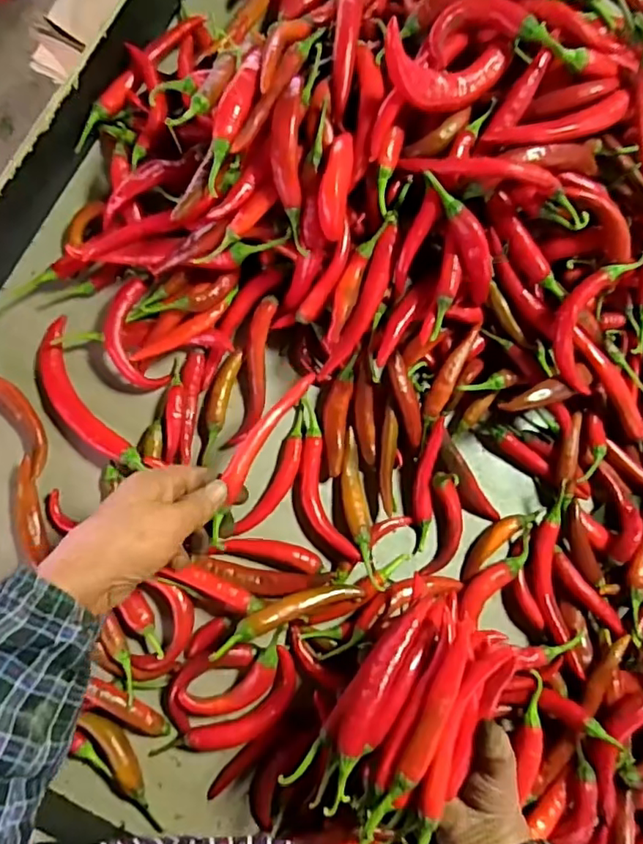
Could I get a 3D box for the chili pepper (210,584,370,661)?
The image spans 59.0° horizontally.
[{"bbox_3d":[-0.025,0.141,0.422,0.123,0.017,0.019,-12,80,-31],"label":"chili pepper"}]

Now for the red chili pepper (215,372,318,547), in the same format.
[{"bbox_3d":[-0.045,0.019,0.402,0.021,0.018,0.140,29,70,3],"label":"red chili pepper"}]

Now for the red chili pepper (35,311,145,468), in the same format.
[{"bbox_3d":[-0.198,-0.018,0.461,0.040,0.018,0.144,-32,83,-6],"label":"red chili pepper"}]

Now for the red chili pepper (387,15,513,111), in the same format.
[{"bbox_3d":[0.087,-0.235,0.382,0.101,0.033,0.034,-9,80,-22],"label":"red chili pepper"}]

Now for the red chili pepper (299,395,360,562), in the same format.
[{"bbox_3d":[-0.004,0.049,0.465,0.031,0.016,0.135,-16,81,-4],"label":"red chili pepper"}]

